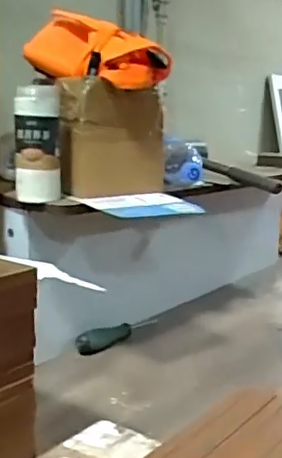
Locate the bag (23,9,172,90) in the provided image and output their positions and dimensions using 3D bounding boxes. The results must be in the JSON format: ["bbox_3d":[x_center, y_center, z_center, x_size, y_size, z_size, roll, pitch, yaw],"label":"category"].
[{"bbox_3d":[-0.058,-0.257,0.830,0.184,0.102,0.127,11,15,41],"label":"bag"}]

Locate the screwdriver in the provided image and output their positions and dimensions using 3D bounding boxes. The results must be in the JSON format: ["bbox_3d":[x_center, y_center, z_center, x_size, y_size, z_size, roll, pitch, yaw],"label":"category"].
[{"bbox_3d":[-0.035,0.168,0.945,0.168,0.031,0.032,-10,14,-44],"label":"screwdriver"}]

